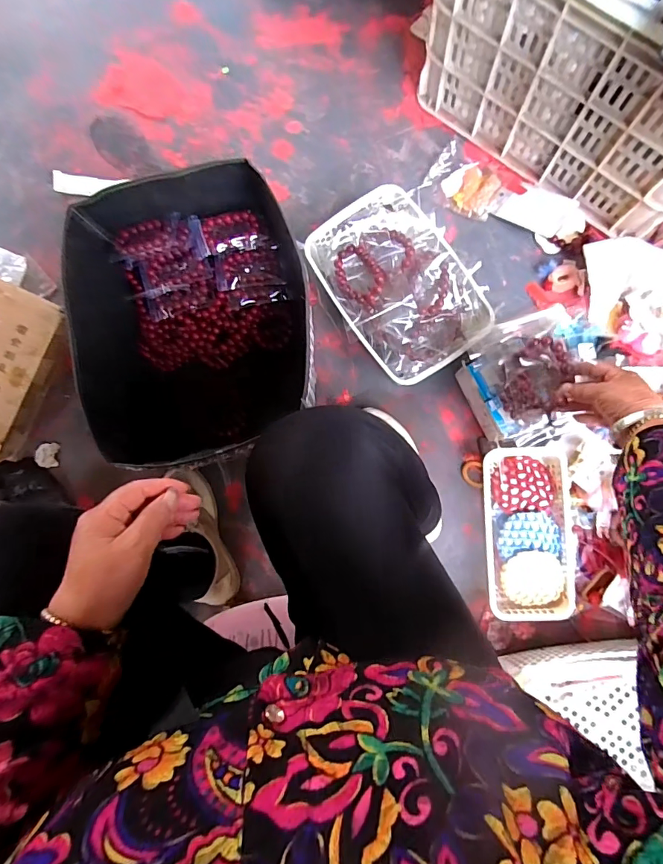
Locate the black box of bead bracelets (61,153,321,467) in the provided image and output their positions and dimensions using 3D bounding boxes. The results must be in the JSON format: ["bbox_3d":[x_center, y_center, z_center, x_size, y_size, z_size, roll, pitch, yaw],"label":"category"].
[{"bbox_3d":[-0.209,-0.166,0.712,0.331,0.175,0.414,-6,85,3],"label":"black box of bead bracelets"}]

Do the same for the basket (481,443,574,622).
[{"bbox_3d":[0.317,0.162,0.718,0.138,0.048,0.279,-5,86,6],"label":"basket"}]

